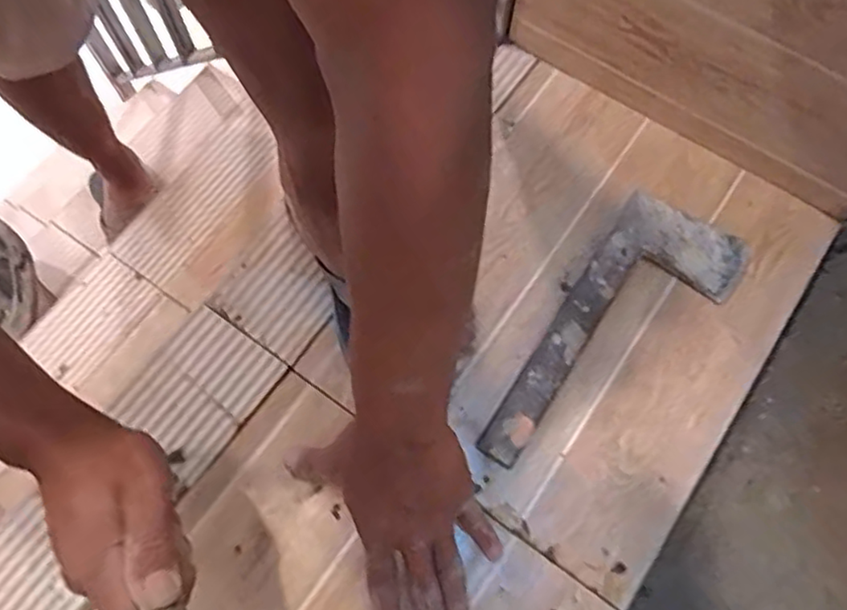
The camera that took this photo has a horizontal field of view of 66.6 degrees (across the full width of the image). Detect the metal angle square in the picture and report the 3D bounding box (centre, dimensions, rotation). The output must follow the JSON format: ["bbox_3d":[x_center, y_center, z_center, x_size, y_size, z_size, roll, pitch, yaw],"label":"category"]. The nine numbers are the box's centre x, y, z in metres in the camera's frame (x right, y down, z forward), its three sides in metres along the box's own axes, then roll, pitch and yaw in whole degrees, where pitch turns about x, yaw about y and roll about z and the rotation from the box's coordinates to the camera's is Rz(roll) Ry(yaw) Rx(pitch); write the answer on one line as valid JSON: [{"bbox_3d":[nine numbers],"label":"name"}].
[{"bbox_3d":[0.162,0.031,0.535,0.109,0.015,0.273,34,73,10],"label":"metal angle square"}]

